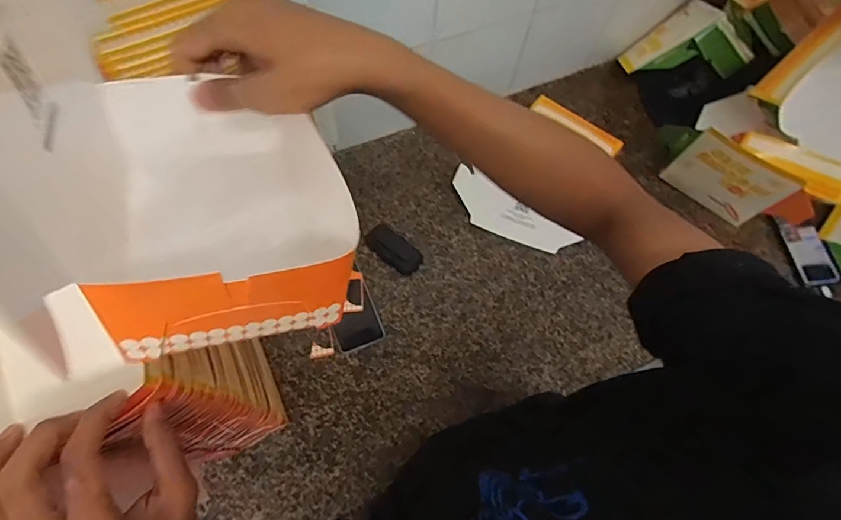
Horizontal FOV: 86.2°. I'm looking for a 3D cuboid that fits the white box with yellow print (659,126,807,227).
[{"bbox_3d":[0.549,-0.145,0.809,0.174,0.163,0.025,35,70,11],"label":"white box with yellow print"}]

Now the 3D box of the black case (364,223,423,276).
[{"bbox_3d":[-0.047,-0.023,0.810,0.111,0.019,0.056,39,71,13],"label":"black case"}]

